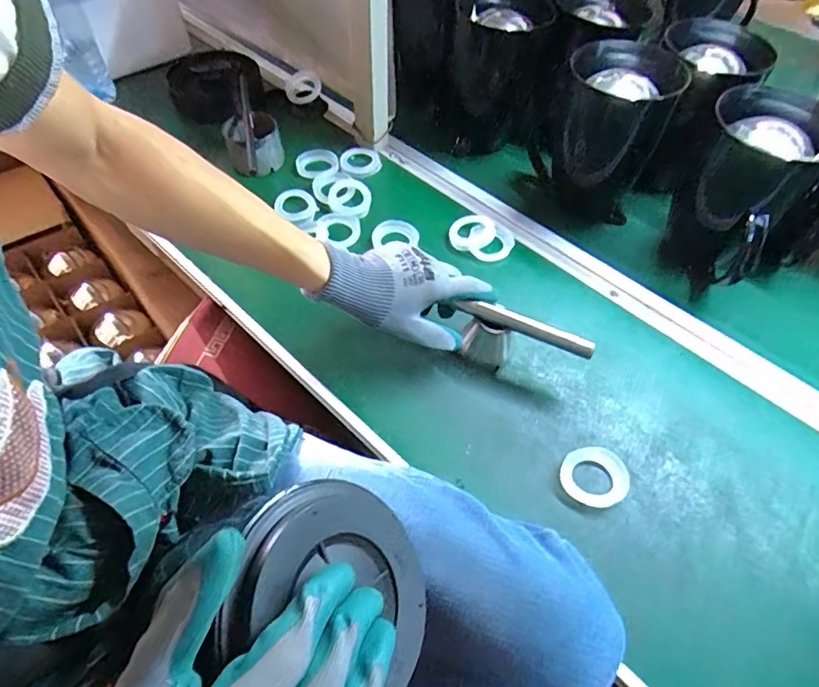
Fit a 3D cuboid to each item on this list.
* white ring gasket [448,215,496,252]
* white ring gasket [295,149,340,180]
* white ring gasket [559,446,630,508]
[{"bbox_3d":[0.083,-0.145,0.661,0.052,0.017,0.061,34,60,19],"label":"white ring gasket"},{"bbox_3d":[-0.132,-0.259,0.737,0.060,0.017,0.058,1,55,-2],"label":"white ring gasket"},{"bbox_3d":[0.177,0.127,0.480,0.065,0.013,0.053,-12,56,-11],"label":"white ring gasket"}]

